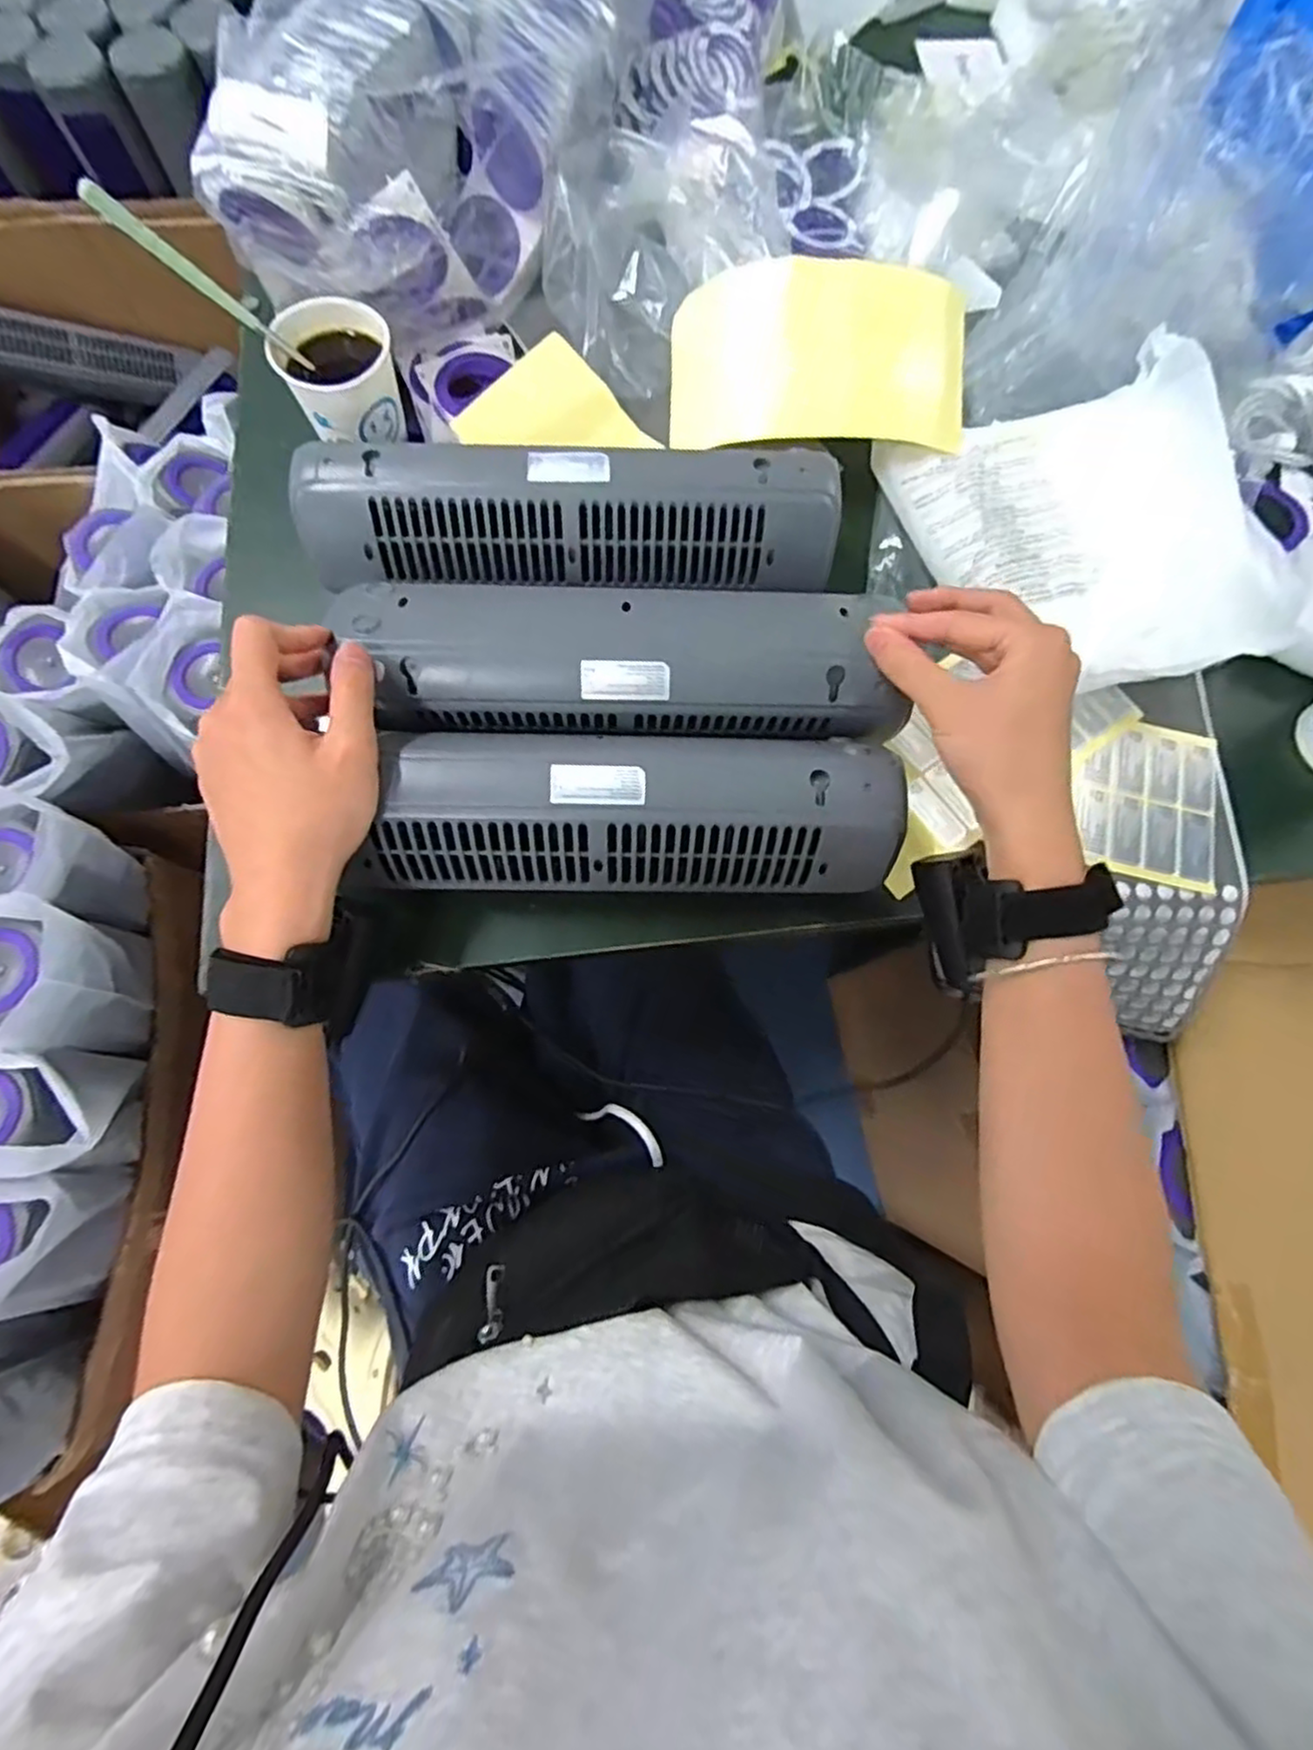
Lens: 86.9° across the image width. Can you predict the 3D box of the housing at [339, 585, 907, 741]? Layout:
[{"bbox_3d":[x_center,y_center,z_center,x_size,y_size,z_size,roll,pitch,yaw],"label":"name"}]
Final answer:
[{"bbox_3d":[-0.014,-0.117,0.372,0.286,0.045,0.077,3,74,-1],"label":"housing"}]

